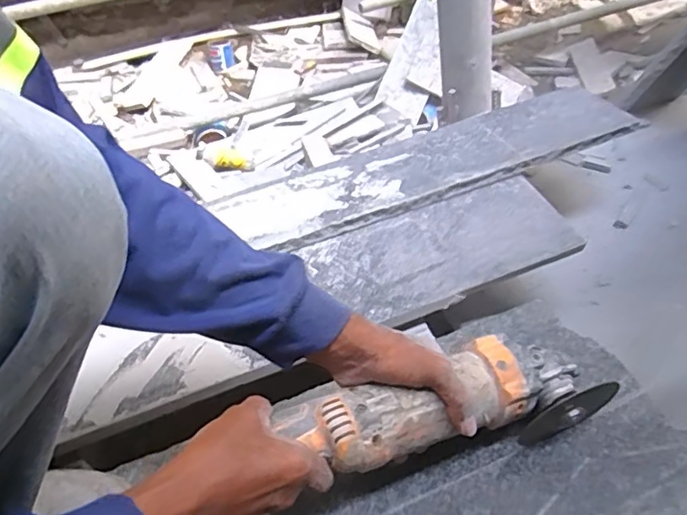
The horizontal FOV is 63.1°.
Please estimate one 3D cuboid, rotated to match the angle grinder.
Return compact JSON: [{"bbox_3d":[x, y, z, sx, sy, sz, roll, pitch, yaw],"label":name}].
[{"bbox_3d":[0.081,0.127,0.485,0.273,0.081,0.077,-5,48,-15],"label":"angle grinder"}]

